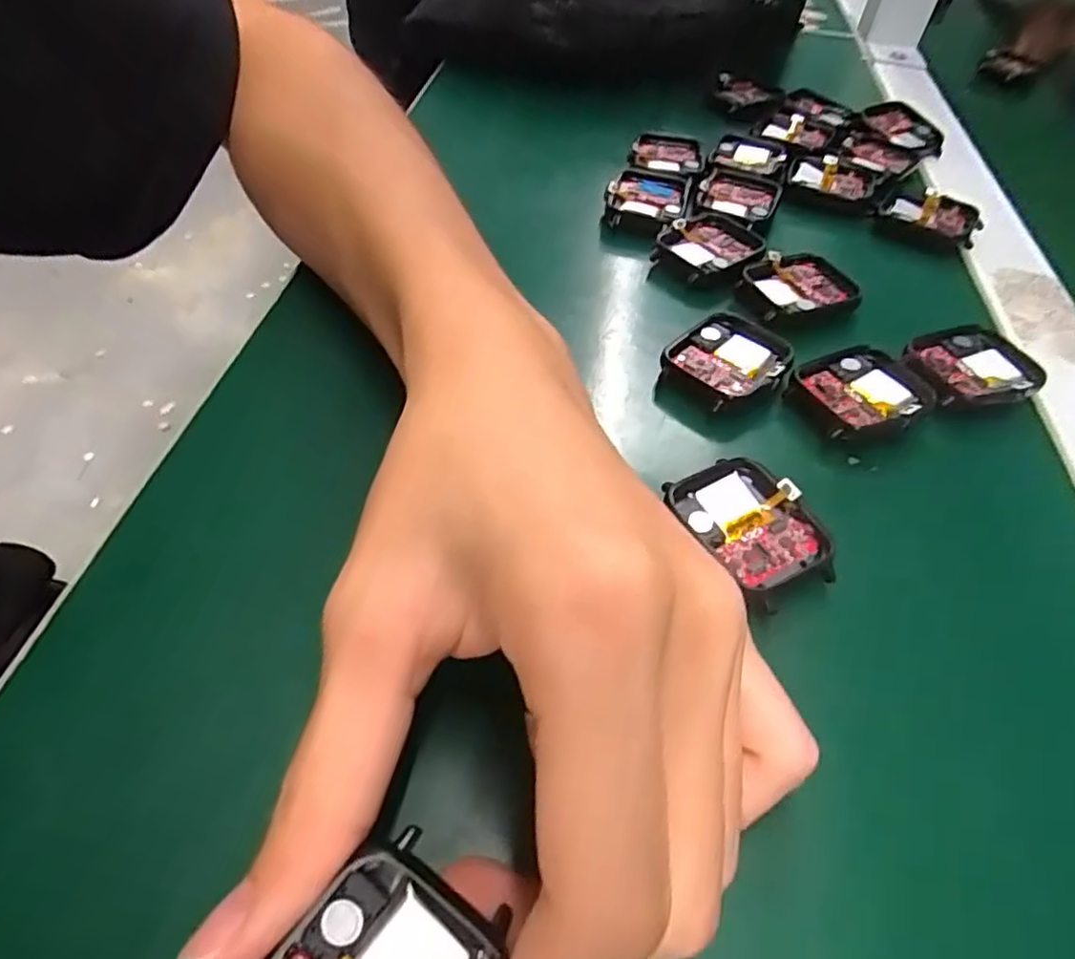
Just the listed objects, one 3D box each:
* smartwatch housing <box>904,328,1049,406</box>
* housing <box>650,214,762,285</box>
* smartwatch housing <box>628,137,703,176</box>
[{"bbox_3d":[0.163,-0.042,0.245,0.043,0.010,0.036,-7,51,-10],"label":"smartwatch housing"},{"bbox_3d":[0.077,-0.105,0.287,0.044,0.007,0.035,-32,60,-27],"label":"housing"},{"bbox_3d":[0.068,-0.169,0.338,0.037,0.005,0.035,12,50,5],"label":"smartwatch housing"}]

